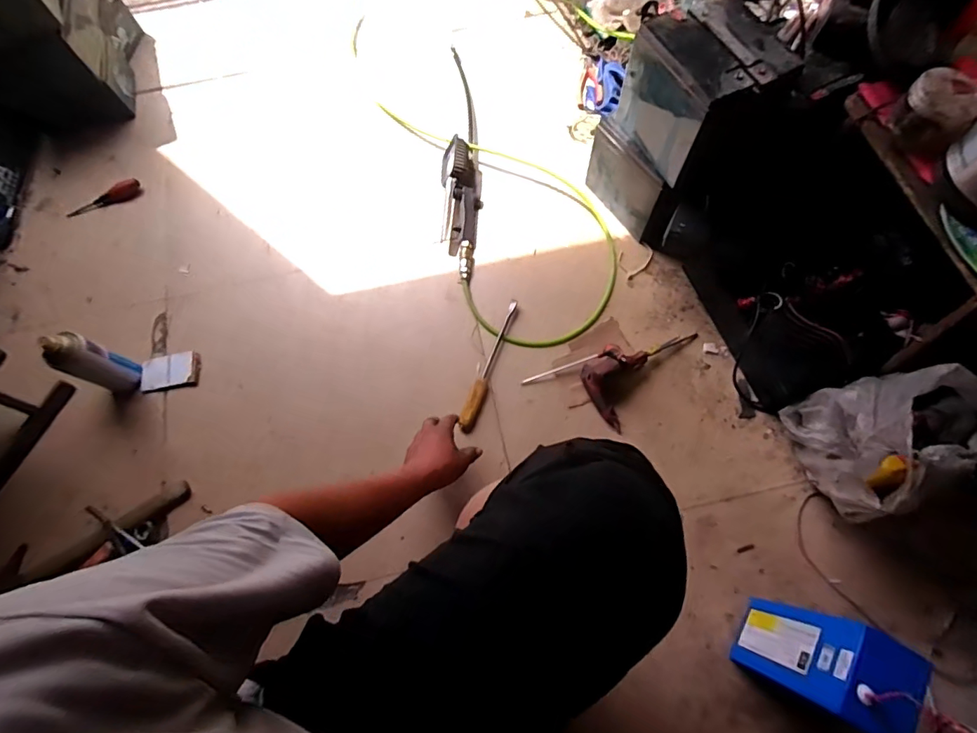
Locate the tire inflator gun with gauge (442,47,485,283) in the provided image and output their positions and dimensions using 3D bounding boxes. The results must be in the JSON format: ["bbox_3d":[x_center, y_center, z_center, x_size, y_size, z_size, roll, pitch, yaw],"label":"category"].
[{"bbox_3d":[-0.056,-0.460,1.022,0.078,0.078,0.615,-1,70,2],"label":"tire inflator gun with gauge"}]

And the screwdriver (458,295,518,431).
[{"bbox_3d":[0.003,-0.007,0.901,0.028,0.022,0.264,18,72,12],"label":"screwdriver"}]

